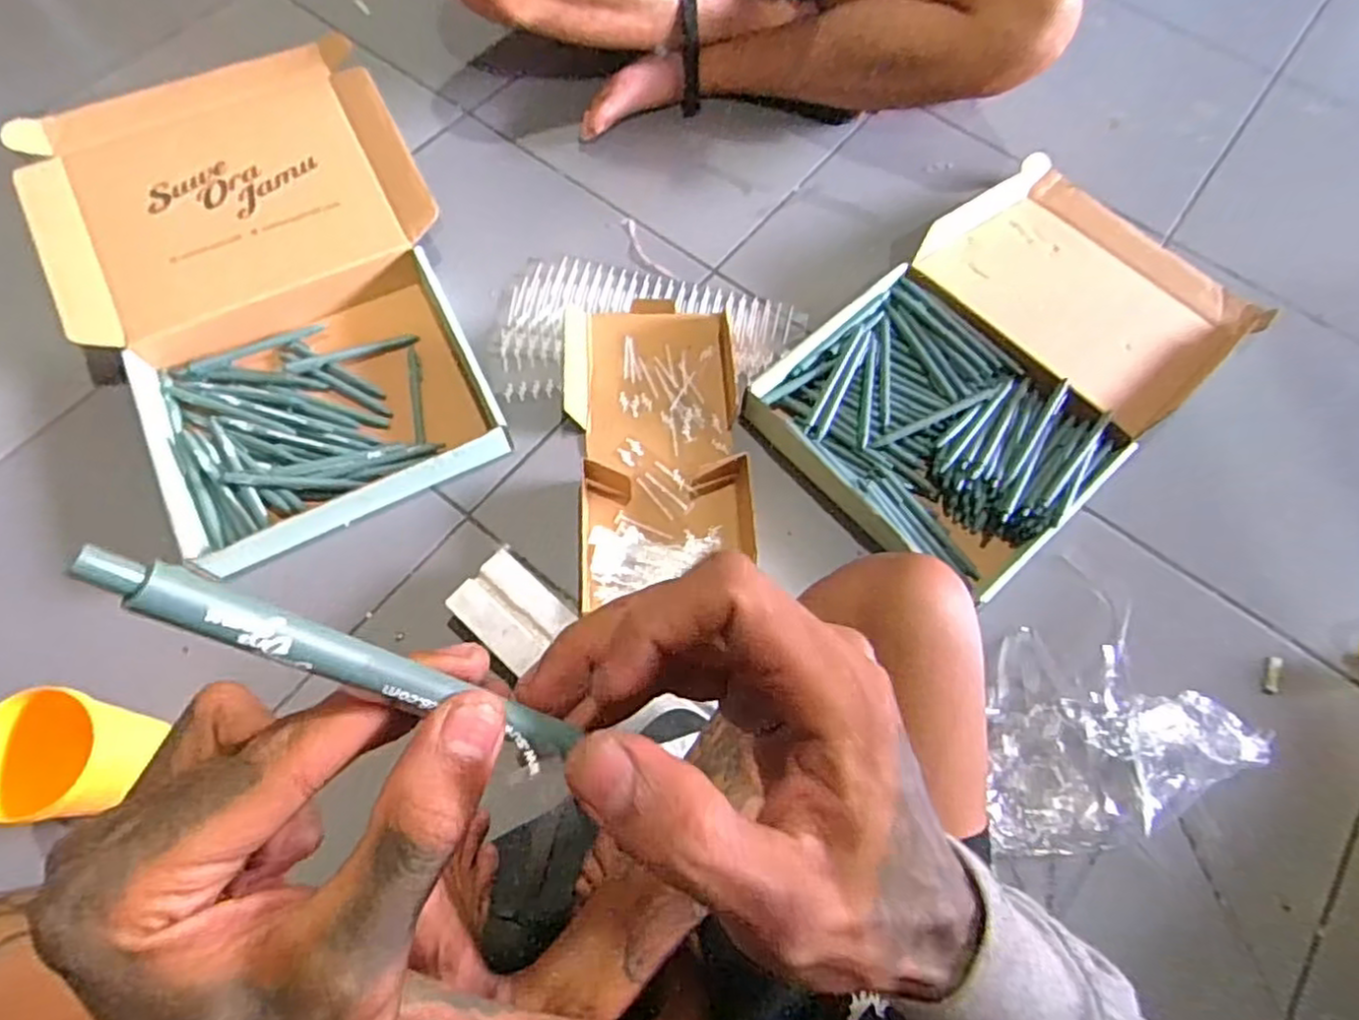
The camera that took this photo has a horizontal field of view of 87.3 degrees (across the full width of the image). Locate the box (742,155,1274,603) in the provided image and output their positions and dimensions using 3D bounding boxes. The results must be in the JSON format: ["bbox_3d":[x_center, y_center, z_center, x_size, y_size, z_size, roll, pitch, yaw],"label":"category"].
[{"bbox_3d":[0.367,-0.173,0.787,0.552,0.066,0.323,-38,74,-17],"label":"box"}]

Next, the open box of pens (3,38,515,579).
[{"bbox_3d":[-0.418,-0.228,0.736,0.351,0.091,0.533,-24,71,-13],"label":"open box of pens"}]

